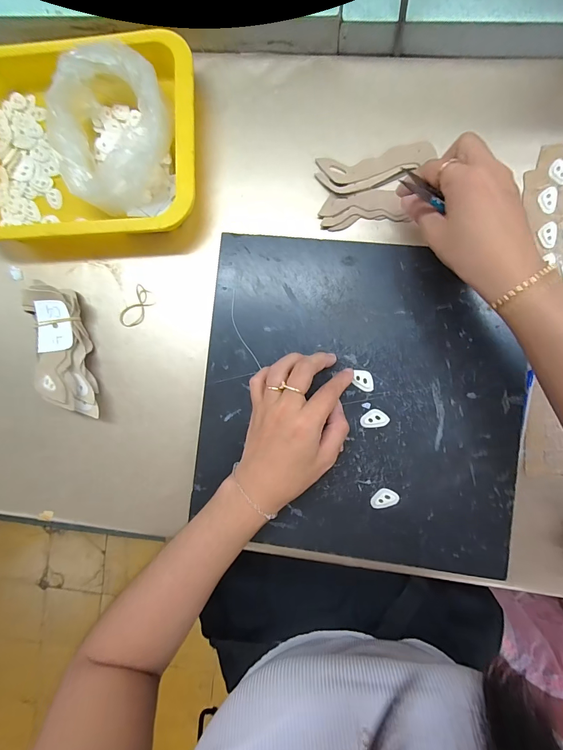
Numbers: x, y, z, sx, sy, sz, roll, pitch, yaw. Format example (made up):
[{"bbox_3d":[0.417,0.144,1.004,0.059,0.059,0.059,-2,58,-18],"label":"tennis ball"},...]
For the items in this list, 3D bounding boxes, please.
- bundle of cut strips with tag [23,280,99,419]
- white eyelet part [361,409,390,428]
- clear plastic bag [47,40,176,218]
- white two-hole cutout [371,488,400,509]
[{"bbox_3d":[-0.234,-0.024,0.351,0.056,0.042,0.146,-13,88,5],"label":"bundle of cut strips with tag"},{"bbox_3d":[0.089,0.042,0.319,0.026,0.004,0.017,-5,89,5],"label":"white eyelet part"},{"bbox_3d":[-0.167,-0.243,0.340,0.115,0.063,0.140,-18,88,4],"label":"clear plastic bag"},{"bbox_3d":[0.098,0.117,0.317,0.026,0.004,0.017,-18,88,4],"label":"white two-hole cutout"}]

